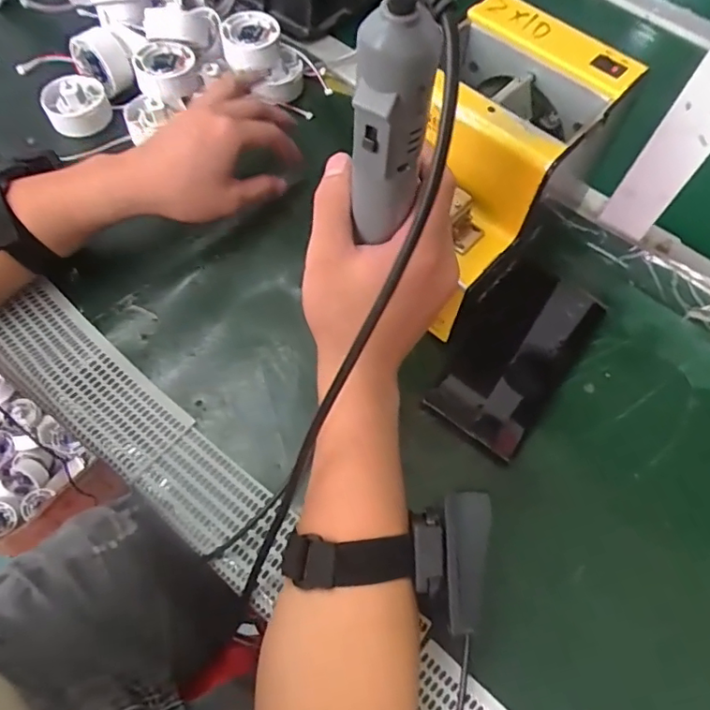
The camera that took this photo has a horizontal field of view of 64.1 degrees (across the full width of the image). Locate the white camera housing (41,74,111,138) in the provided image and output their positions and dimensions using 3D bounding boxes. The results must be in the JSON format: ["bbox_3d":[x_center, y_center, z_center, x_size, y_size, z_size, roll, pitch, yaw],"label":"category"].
[{"bbox_3d":[-0.263,-0.236,0.533,0.055,0.031,0.060,-20,65,-14],"label":"white camera housing"}]

